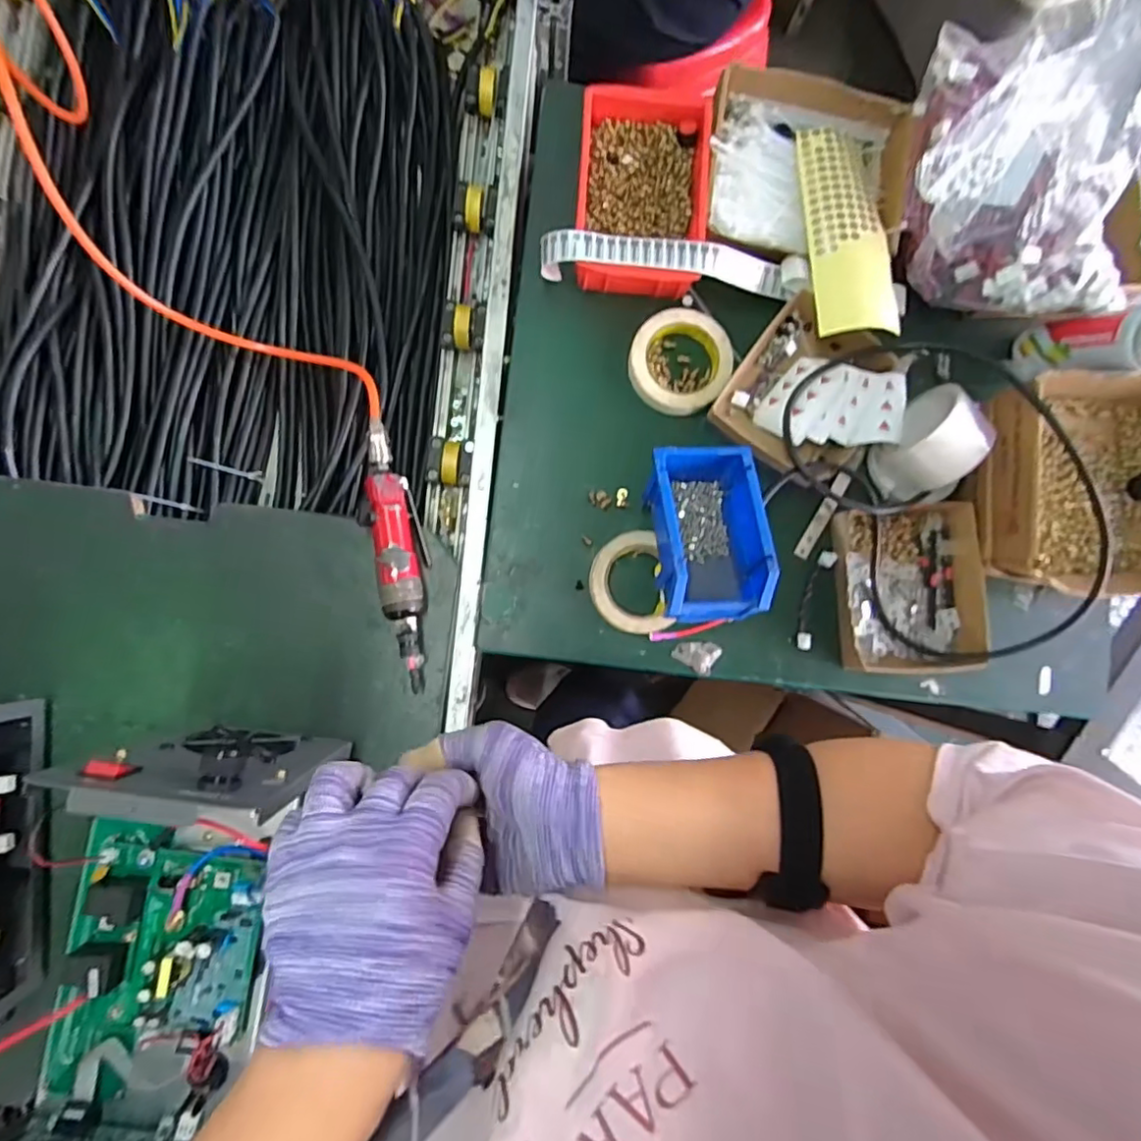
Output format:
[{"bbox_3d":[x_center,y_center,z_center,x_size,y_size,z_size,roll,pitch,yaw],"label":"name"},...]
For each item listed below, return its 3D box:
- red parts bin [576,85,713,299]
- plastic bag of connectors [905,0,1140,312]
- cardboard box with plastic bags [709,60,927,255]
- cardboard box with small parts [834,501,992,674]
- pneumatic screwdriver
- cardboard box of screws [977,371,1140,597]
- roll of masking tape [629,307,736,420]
[{"bbox_3d":[0.076,-0.412,0.650,0.132,0.059,0.211,5,86,-4],"label":"red parts bin"},{"bbox_3d":[0.467,-0.424,0.594,0.229,0.146,0.289,20,85,-3],"label":"plastic bag of connectors"},{"bbox_3d":[0.267,-0.441,0.672,0.231,0.054,0.220,6,86,-4],"label":"cardboard box with plastic bags"},{"bbox_3d":[0.359,0.018,0.649,0.145,0.045,0.176,-2,87,-5],"label":"cardboard box with small parts"},{"bbox_3d":[-0.176,-0.019,0.619,0.059,0.043,0.275,-16,87,-5],"label":"pneumatic screwdriver"},{"bbox_3d":[0.543,-0.084,0.604,0.221,0.074,0.200,0,86,-5],"label":"cardboard box of screws"},{"bbox_3d":[0.119,-0.229,0.664,0.108,0.033,0.121,5,86,-4],"label":"roll of masking tape"}]

